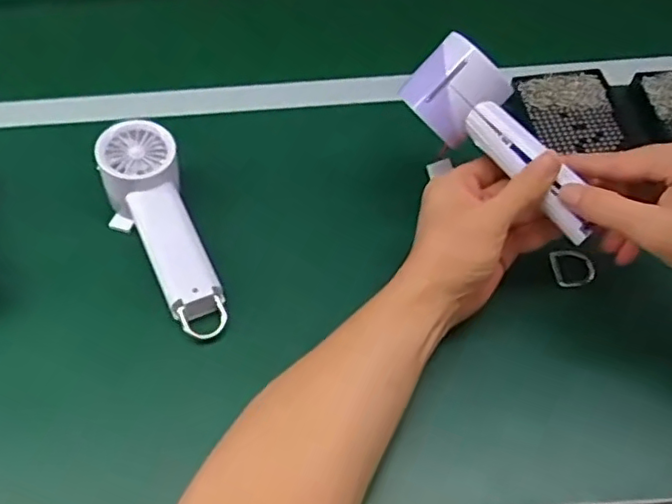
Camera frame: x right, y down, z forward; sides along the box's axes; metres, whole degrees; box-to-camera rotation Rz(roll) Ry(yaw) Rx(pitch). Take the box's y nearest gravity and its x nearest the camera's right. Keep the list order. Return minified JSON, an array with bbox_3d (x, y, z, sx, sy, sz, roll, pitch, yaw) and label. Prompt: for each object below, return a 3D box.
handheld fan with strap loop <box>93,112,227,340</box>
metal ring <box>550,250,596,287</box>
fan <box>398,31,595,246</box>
[{"bbox_3d":[-0.139,-0.016,0.503,0.065,0.053,0.192,-24,71,-14],"label":"handheld fan with strap loop"},{"bbox_3d":[0.190,0.011,0.487,0.031,0.008,0.030,-1,54,2],"label":"metal ring"},{"bbox_3d":[0.126,-0.084,0.433,0.071,0.047,0.168,-37,81,-21],"label":"fan"}]

